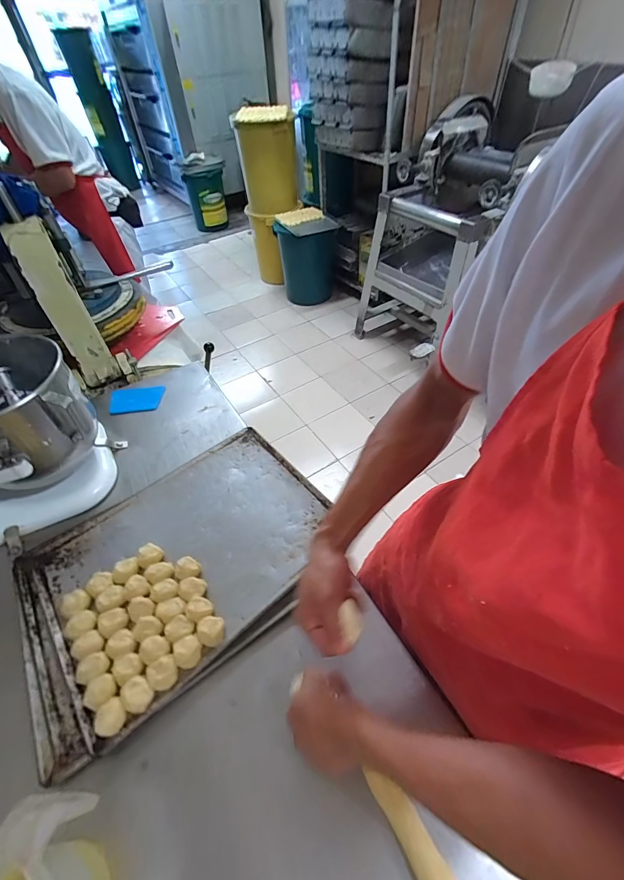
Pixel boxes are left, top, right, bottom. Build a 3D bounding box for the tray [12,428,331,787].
[{"bbox_3d":[-0.213,0.189,0.584,0.475,0.032,0.347,-30,54,-21],"label":"tray"}]

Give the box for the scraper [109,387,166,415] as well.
[{"bbox_3d":[-0.441,-0.102,0.873,0.128,0.010,0.094,-6,49,-3],"label":"scraper"}]

